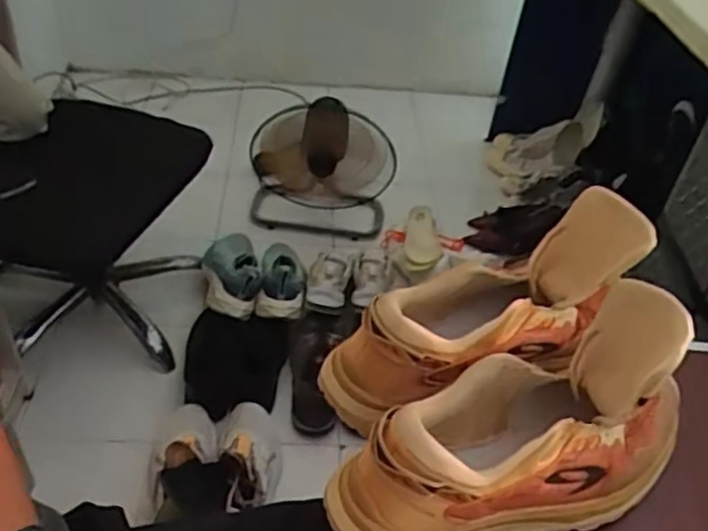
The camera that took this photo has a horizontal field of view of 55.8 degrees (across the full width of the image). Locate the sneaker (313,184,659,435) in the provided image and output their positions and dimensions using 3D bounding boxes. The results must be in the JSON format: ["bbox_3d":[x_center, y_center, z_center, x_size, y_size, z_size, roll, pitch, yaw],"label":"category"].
[{"bbox_3d":[0.103,0.046,0.587,0.288,0.141,0.112,-27,50,-15],"label":"sneaker"}]

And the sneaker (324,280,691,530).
[{"bbox_3d":[0.123,0.118,0.483,0.291,0.177,0.107,-13,45,-21],"label":"sneaker"}]

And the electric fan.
[{"bbox_3d":[-0.093,-0.267,1.738,0.391,0.327,0.259,10,42,4],"label":"electric fan"}]

